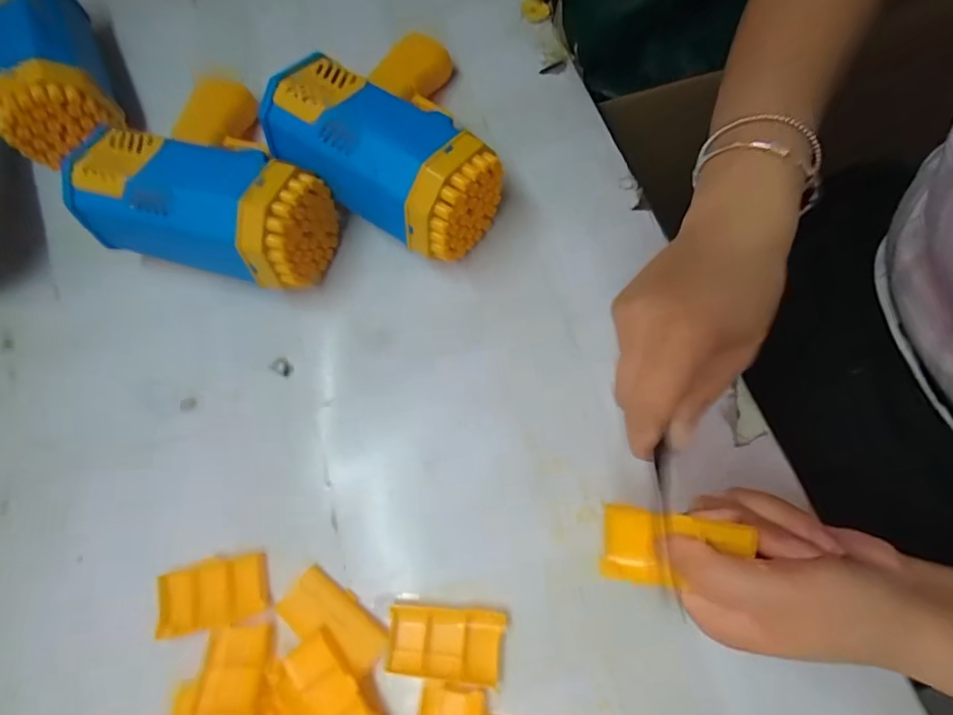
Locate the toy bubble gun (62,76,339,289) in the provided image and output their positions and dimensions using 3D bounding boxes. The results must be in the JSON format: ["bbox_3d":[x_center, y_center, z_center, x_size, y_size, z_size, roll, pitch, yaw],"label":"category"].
[{"bbox_3d":[-0.167,-0.130,0.332,0.147,0.072,0.144,16,73,7],"label":"toy bubble gun"}]

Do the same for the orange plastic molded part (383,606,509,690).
[{"bbox_3d":[-0.017,0.160,0.272,0.063,0.007,0.035,3,72,3],"label":"orange plastic molded part"}]

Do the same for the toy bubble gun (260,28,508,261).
[{"bbox_3d":[-0.037,-0.160,0.333,0.144,0.079,0.152,35,76,12],"label":"toy bubble gun"}]

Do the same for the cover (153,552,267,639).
[{"bbox_3d":[-0.156,0.140,0.289,0.063,0.004,0.036,-14,72,-2],"label":"cover"}]

